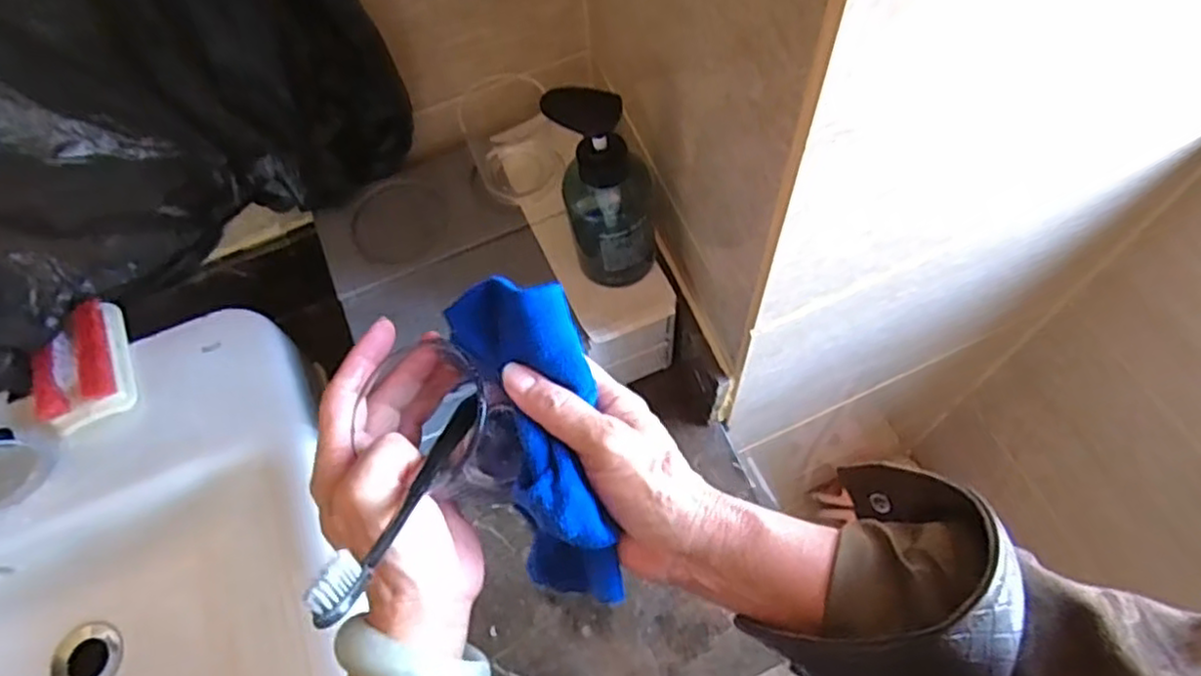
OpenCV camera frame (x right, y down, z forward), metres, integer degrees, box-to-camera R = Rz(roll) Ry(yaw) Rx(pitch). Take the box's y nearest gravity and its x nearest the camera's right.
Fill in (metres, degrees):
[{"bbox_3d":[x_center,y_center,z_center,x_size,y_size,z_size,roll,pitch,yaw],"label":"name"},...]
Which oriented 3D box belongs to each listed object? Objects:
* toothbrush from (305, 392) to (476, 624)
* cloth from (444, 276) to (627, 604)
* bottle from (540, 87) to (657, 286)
[{"bbox_3d":[-0.080,0.063,0.299,0.010,0.162,0.015,2,107,5],"label":"toothbrush"},{"bbox_3d":[-0.027,0.053,0.340,0.059,0.064,0.162,-14,92,-3],"label":"cloth"},{"bbox_3d":[0.005,-0.101,0.491,0.065,0.158,0.062,-3,63,2],"label":"bottle"}]

